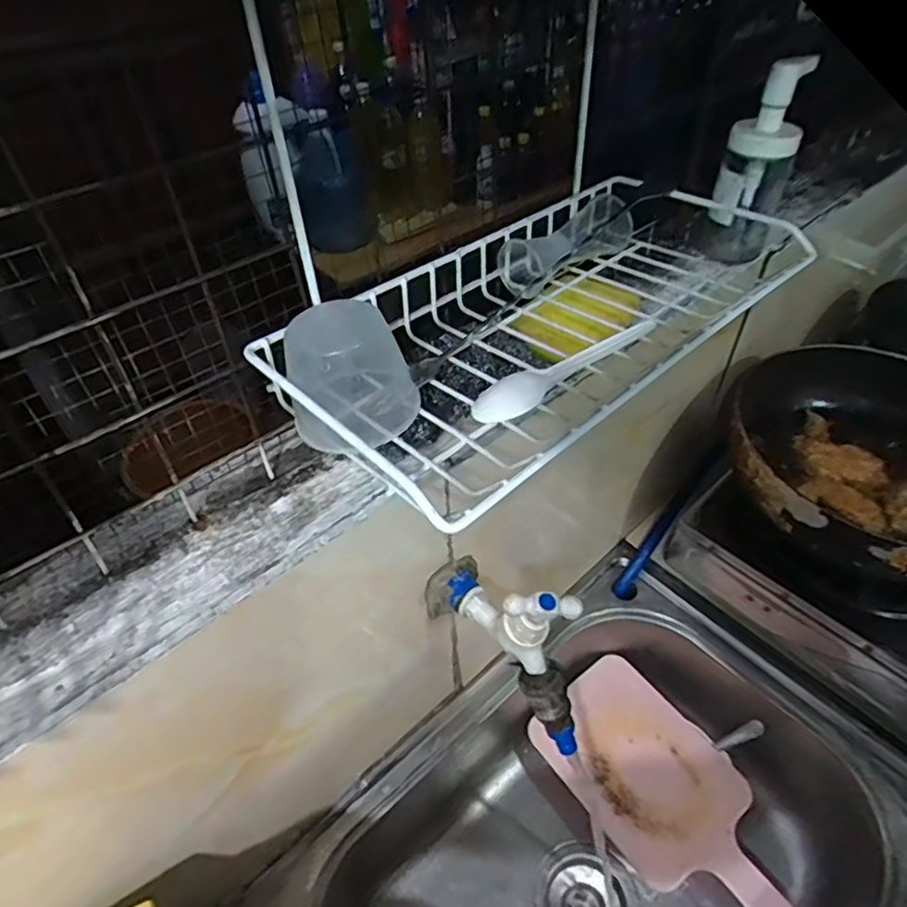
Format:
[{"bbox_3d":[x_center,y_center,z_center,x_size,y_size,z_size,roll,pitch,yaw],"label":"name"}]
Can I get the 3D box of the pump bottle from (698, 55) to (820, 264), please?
[{"bbox_3d":[0.286,-0.265,0.587,0.061,0.186,0.071,17,48,17],"label":"pump bottle"}]

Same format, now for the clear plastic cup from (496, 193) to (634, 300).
[{"bbox_3d":[0.094,-0.165,0.482,0.050,0.041,0.127,34,55,30],"label":"clear plastic cup"}]

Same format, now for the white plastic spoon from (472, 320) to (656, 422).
[{"bbox_3d":[0.066,-0.051,0.370,0.122,0.012,0.026,-29,50,-6],"label":"white plastic spoon"}]

